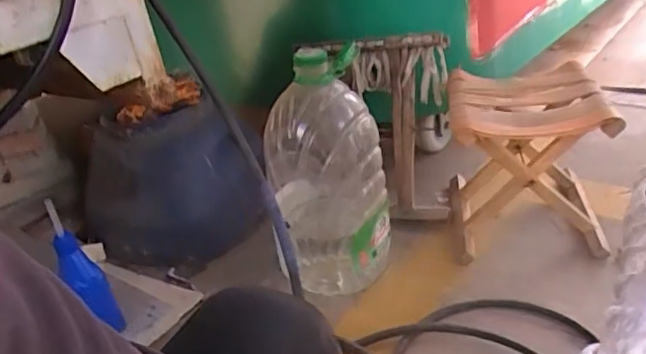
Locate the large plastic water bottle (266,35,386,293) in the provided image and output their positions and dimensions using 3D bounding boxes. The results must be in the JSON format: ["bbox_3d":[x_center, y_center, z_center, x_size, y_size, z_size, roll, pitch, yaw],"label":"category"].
[{"bbox_3d":[0.005,-0.030,1.170,0.207,0.420,0.255,-8,28,5],"label":"large plastic water bottle"}]

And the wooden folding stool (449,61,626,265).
[{"bbox_3d":[0.384,-0.032,1.208,0.270,0.287,0.288,-6,28,8],"label":"wooden folding stool"}]

